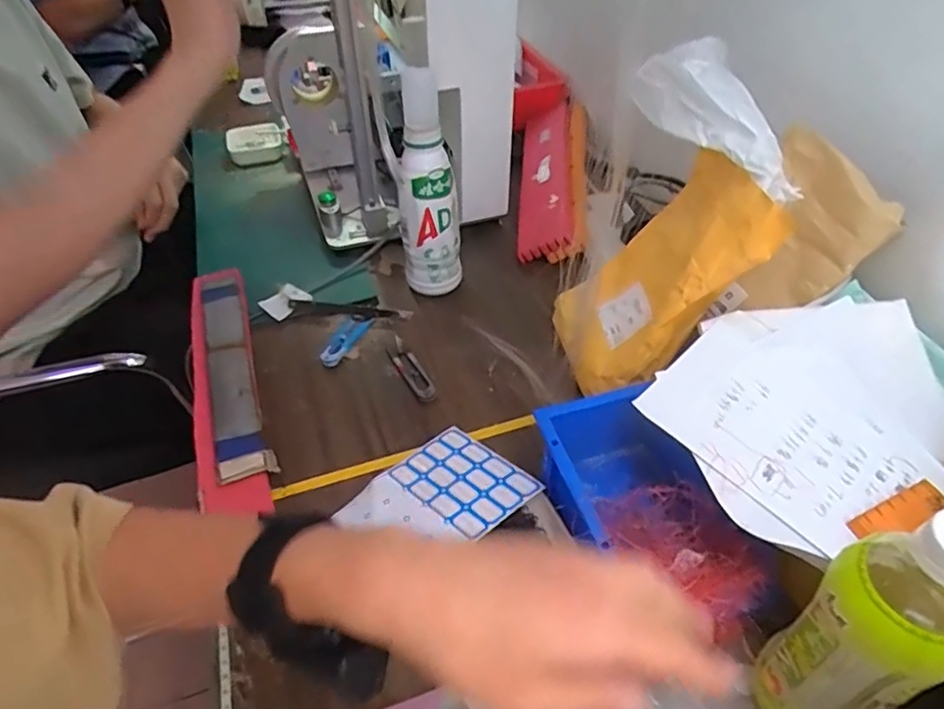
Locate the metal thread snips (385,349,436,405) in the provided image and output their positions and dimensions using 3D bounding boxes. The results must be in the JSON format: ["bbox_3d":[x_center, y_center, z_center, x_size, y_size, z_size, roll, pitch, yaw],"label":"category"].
[{"bbox_3d":[-0.063,0.015,0.623,0.027,0.013,0.086,-20,48,-18],"label":"metal thread snips"}]

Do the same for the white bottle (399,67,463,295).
[{"bbox_3d":[-0.048,-0.173,0.650,0.058,0.239,0.053,24,50,22],"label":"white bottle"}]

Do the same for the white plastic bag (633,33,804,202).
[{"bbox_3d":[0.193,-0.179,0.457,0.044,0.065,0.157,-36,76,-30],"label":"white plastic bag"}]

